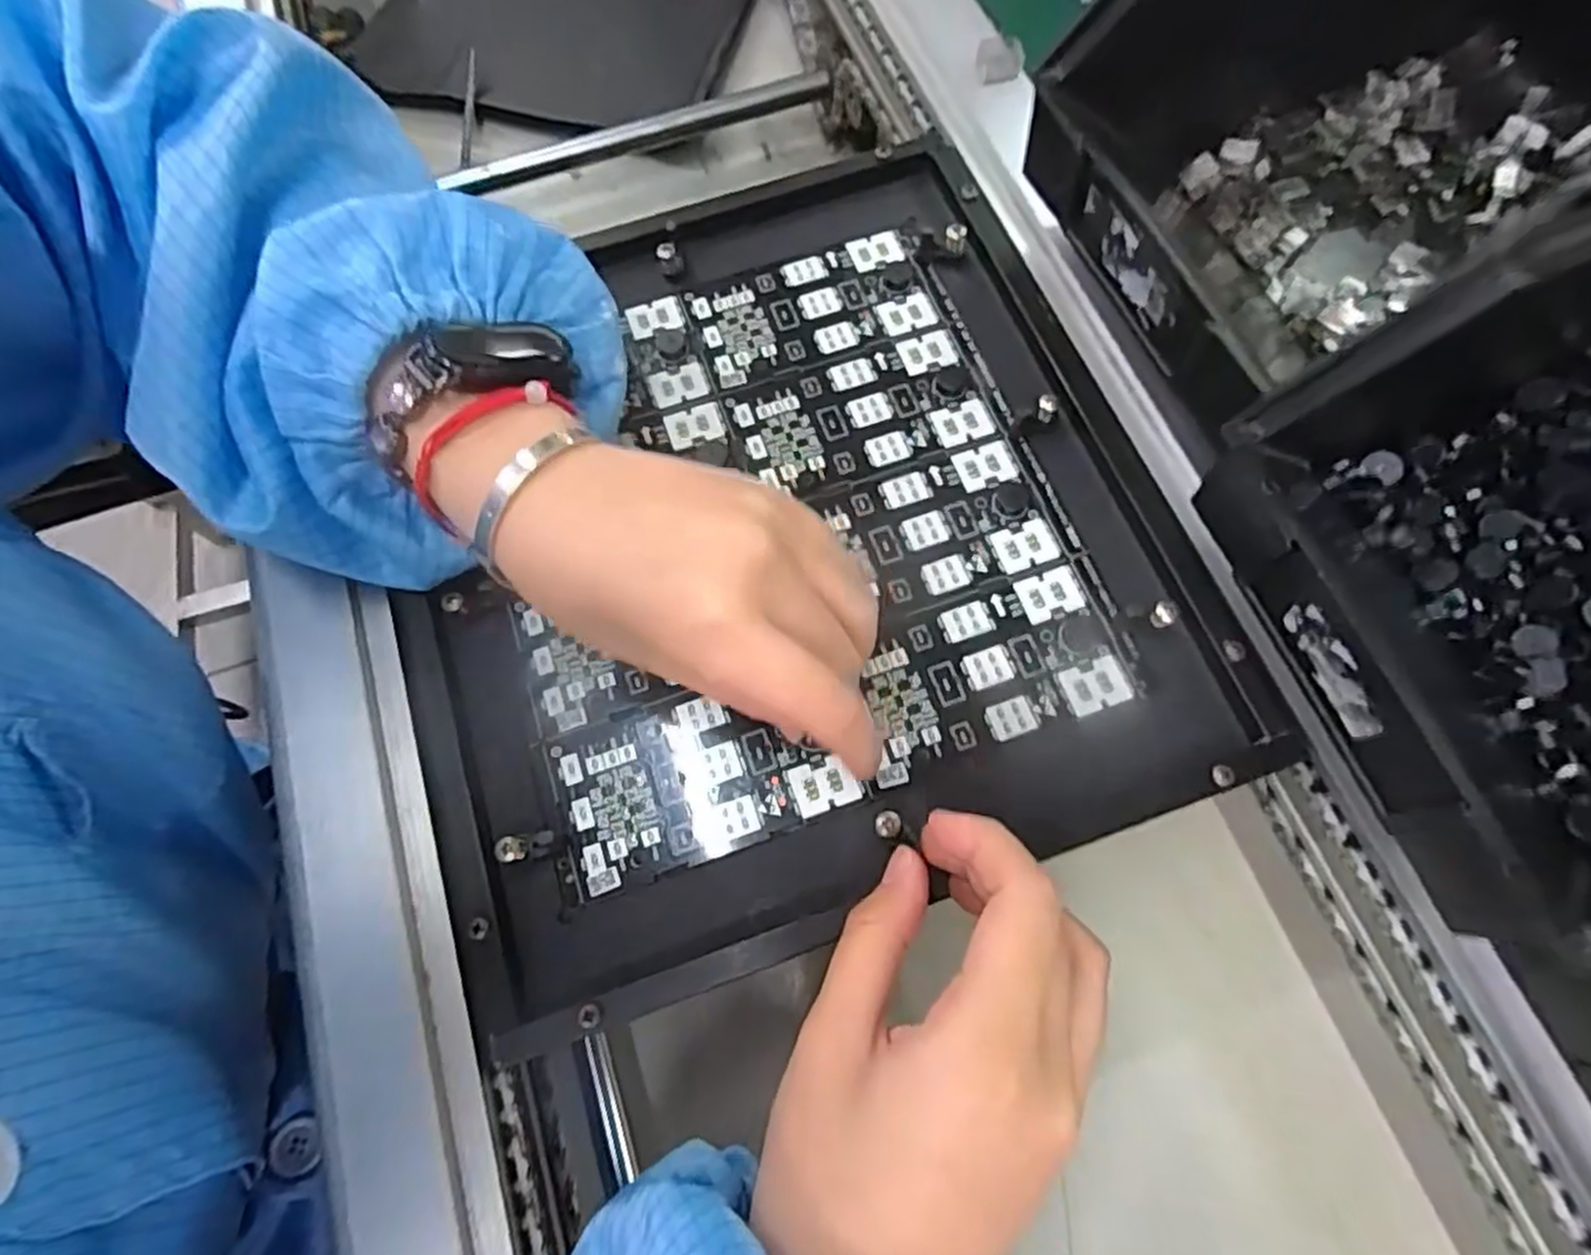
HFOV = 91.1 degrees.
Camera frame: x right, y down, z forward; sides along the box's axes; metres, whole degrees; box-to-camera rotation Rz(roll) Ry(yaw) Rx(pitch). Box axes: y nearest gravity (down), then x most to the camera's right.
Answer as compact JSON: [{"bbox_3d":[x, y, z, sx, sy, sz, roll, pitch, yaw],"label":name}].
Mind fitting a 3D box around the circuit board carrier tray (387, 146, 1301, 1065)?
[{"bbox_3d":[-0.012,-0.042,0.292,0.261,0.014,0.292,-18,71,-5],"label":"circuit board carrier tray"}]

